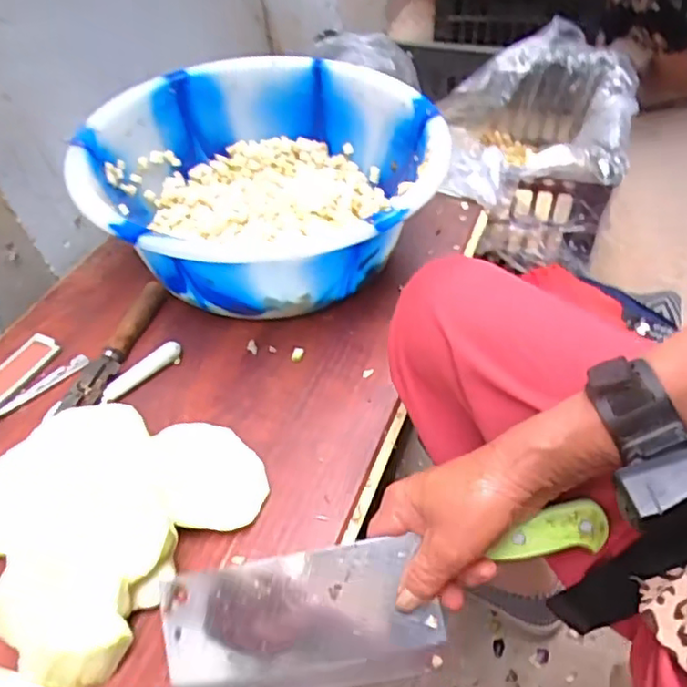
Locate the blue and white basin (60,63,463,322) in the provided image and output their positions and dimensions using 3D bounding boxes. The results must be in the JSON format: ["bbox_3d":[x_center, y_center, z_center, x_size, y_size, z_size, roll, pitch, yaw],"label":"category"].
[{"bbox_3d":[-0.086,-0.178,0.682,0.342,0.130,0.342,2,48,-2],"label":"blue and white basin"}]

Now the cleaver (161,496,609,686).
[{"bbox_3d":[0.026,0.159,0.411,0.284,0.021,0.087,-17,79,1],"label":"cleaver"}]

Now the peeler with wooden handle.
[{"bbox_3d":[-0.214,0.002,0.606,0.032,0.018,0.158,13,48,8],"label":"peeler with wooden handle"}]

